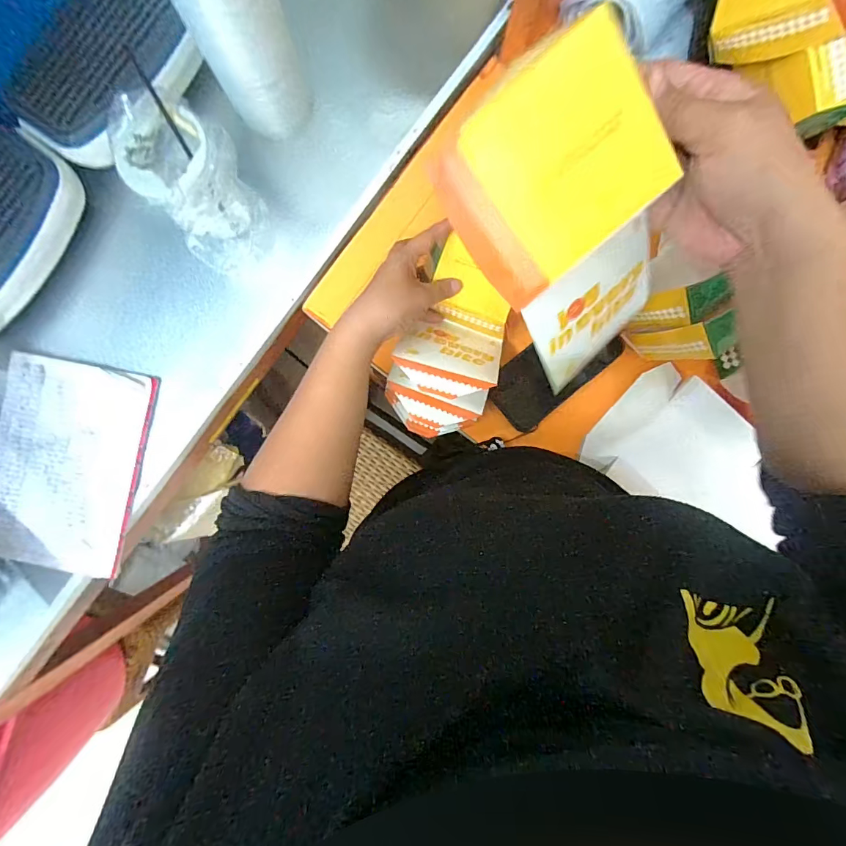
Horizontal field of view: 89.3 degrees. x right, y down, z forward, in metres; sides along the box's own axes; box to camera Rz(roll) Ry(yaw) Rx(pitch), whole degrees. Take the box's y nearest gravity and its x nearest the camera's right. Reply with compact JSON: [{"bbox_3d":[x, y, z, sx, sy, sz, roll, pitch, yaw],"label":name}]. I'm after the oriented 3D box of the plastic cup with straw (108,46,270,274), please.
[{"bbox_3d":[-0.232,-0.246,0.447,0.095,0.151,0.102,0,91,-1],"label":"plastic cup with straw"}]

